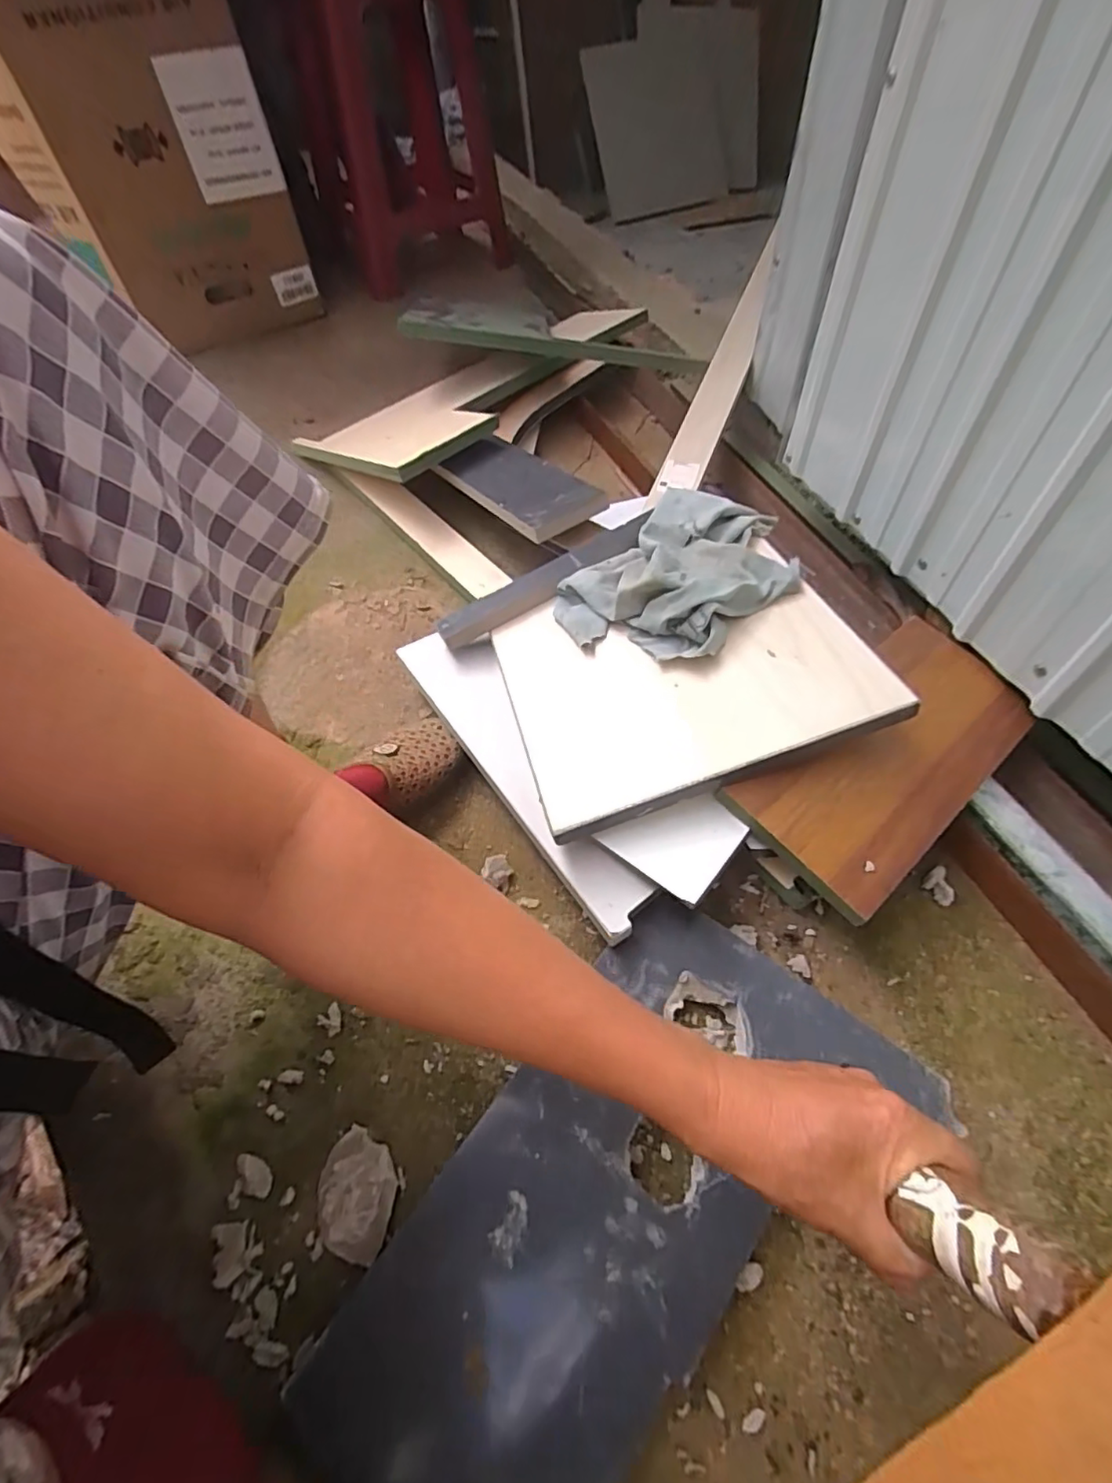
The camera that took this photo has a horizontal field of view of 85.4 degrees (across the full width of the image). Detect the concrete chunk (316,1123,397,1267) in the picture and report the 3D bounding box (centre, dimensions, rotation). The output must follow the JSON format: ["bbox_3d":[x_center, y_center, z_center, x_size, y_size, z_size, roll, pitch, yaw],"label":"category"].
[{"bbox_3d":[-0.127,0.286,0.383,0.049,0.009,0.064,7,56,8],"label":"concrete chunk"}]

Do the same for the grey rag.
[{"bbox_3d":[0.120,-0.164,0.560,0.178,0.059,0.242,38,65,26],"label":"grey rag"}]

